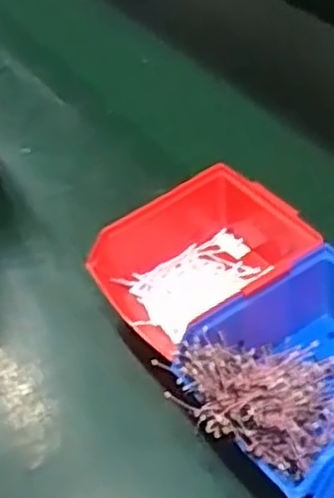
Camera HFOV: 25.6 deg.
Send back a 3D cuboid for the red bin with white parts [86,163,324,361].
[{"bbox_3d":[0.041,0.011,0.546,0.169,0.071,0.118,-26,46,-20],"label":"red bin with white parts"}]

